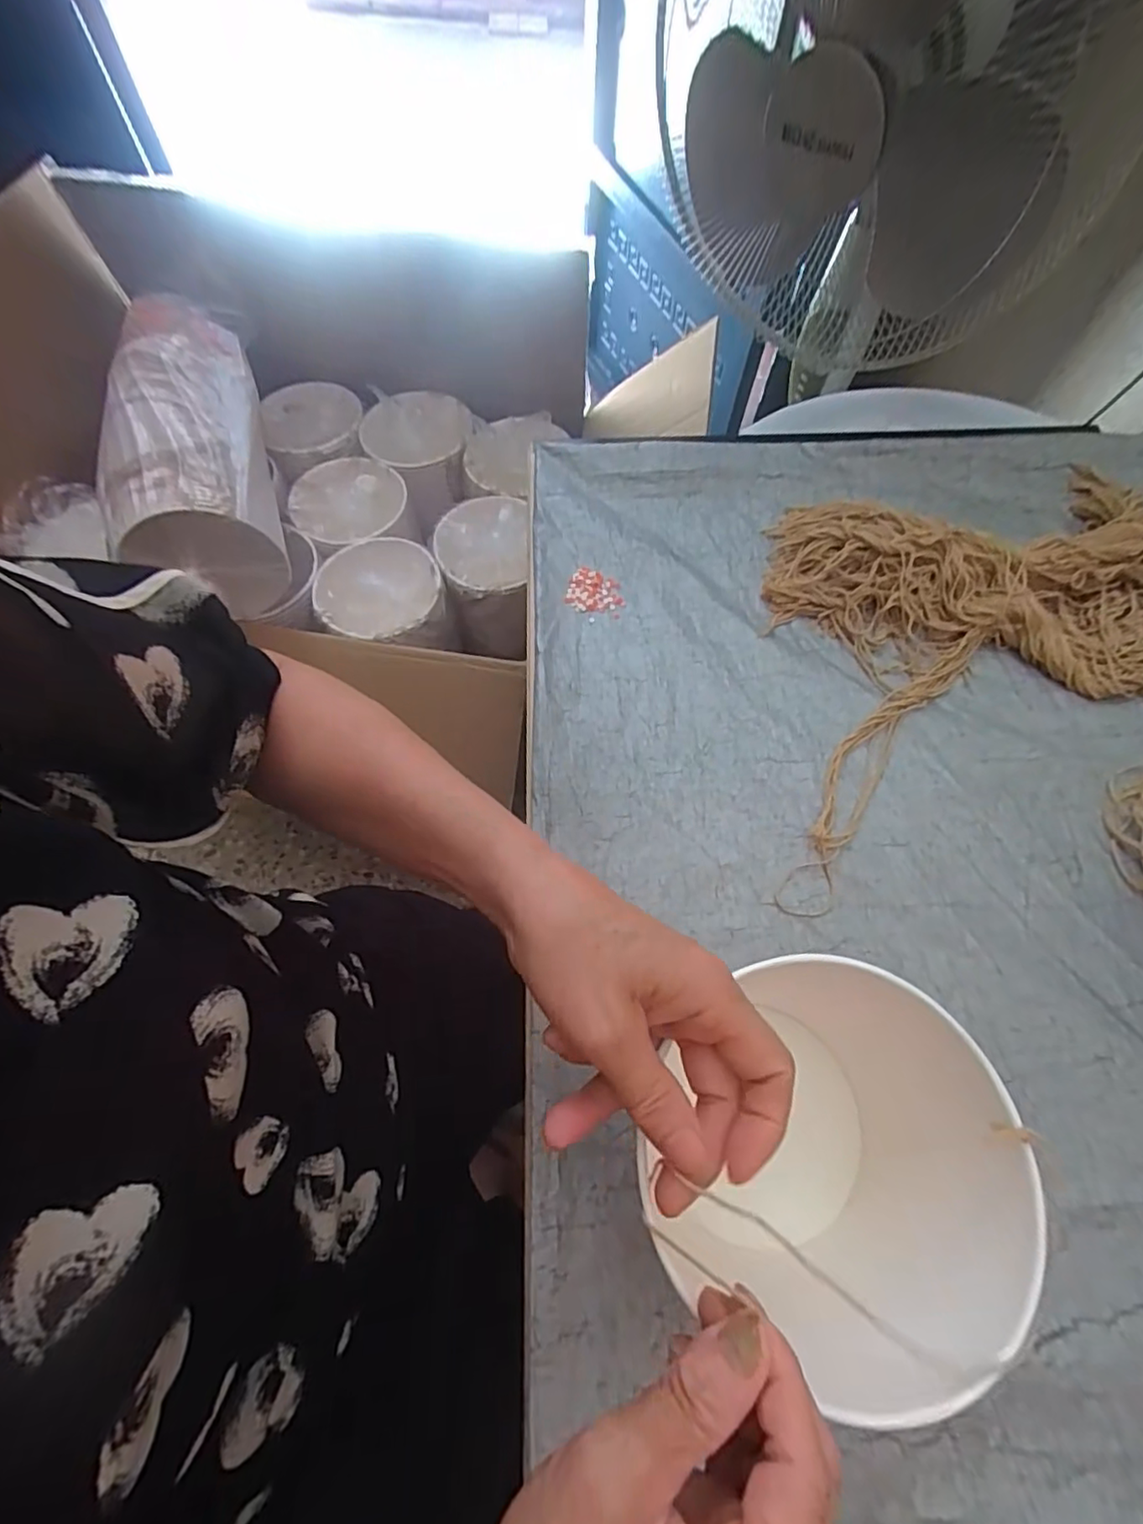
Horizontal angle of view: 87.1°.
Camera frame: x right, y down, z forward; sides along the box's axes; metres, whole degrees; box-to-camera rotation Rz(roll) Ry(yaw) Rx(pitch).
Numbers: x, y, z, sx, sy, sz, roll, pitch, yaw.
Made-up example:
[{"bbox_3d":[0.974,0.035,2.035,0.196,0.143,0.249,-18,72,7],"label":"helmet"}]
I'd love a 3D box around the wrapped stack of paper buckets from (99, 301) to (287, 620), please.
[{"bbox_3d":[-0.429,-0.355,0.705,0.150,0.153,0.373,-11,67,-7],"label":"wrapped stack of paper buckets"}]

